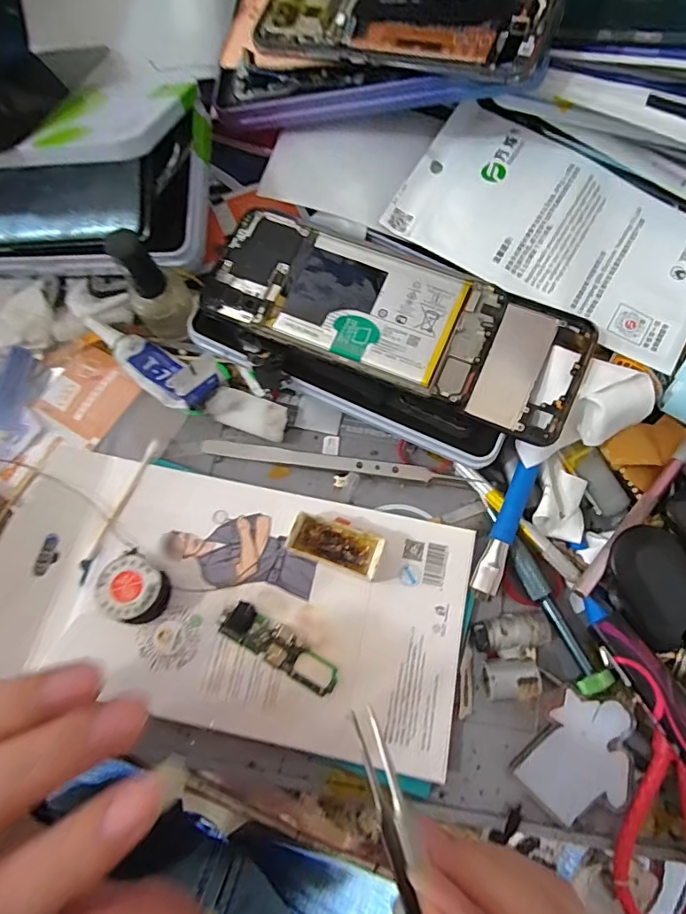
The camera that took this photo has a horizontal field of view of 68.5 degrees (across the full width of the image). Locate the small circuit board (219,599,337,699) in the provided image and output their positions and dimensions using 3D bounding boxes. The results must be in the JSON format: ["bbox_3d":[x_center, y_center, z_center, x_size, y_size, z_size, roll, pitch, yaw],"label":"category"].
[{"bbox_3d":[-0.031,0.094,0.250,0.063,0.004,0.018,29,73,8],"label":"small circuit board"}]

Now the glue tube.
[{"bbox_3d":[-0.115,-0.056,0.290,0.087,0.020,0.027,29,73,8],"label":"glue tube"}]

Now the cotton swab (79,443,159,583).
[{"bbox_3d":[-0.122,0.027,0.275,0.006,0.004,0.083,20,72,5],"label":"cotton swab"}]

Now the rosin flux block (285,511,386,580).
[{"bbox_3d":[-0.004,0.045,0.260,0.046,0.018,0.022,19,72,5],"label":"rosin flux block"}]

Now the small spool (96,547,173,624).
[{"bbox_3d":[-0.103,0.065,0.250,0.029,0.022,0.028,0,72,-1],"label":"small spool"}]

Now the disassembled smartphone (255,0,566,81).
[{"bbox_3d":[0.033,-0.245,0.272,0.162,0.009,0.072,21,84,18],"label":"disassembled smartphone"}]

